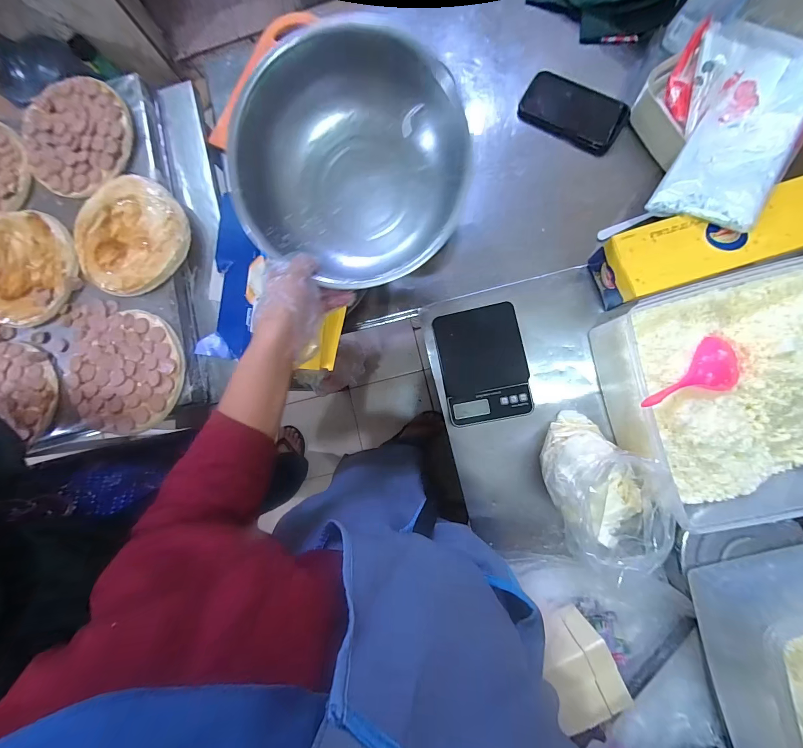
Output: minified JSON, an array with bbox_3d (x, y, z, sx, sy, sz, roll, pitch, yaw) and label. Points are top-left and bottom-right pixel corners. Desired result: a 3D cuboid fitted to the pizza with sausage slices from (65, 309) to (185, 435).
[{"bbox_3d":[-0.451,-0.004,0.549,0.197,0.013,0.190,2,87,5],"label":"pizza with sausage slices"}]

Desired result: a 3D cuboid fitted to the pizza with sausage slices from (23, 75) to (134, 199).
[{"bbox_3d":[-0.548,-0.400,0.574,0.184,0.023,0.189,2,87,5],"label":"pizza with sausage slices"}]

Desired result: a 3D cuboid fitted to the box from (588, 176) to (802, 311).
[{"bbox_3d":[0.430,-0.180,0.490,0.268,0.096,0.093,-16,85,4],"label":"box"}]

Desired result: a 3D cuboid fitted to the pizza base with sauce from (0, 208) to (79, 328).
[{"bbox_3d":[-0.648,-0.183,0.577,0.181,0.016,0.187,0,87,5],"label":"pizza base with sauce"}]

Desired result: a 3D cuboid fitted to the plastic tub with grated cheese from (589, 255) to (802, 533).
[{"bbox_3d":[0.479,0.017,0.448,0.366,0.137,0.285,-11,86,4],"label":"plastic tub with grated cheese"}]

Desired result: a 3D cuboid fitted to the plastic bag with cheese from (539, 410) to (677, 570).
[{"bbox_3d":[0.259,0.140,0.453,0.113,0.141,0.159,-9,86,4],"label":"plastic bag with cheese"}]

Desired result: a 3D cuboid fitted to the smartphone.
[{"bbox_3d":[0.293,-0.450,0.584,0.171,0.013,0.092,32,90,6],"label":"smartphone"}]

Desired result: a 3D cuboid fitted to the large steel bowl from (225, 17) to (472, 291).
[{"bbox_3d":[-0.052,-0.229,0.400,0.246,0.109,0.236,0,87,5],"label":"large steel bowl"}]

